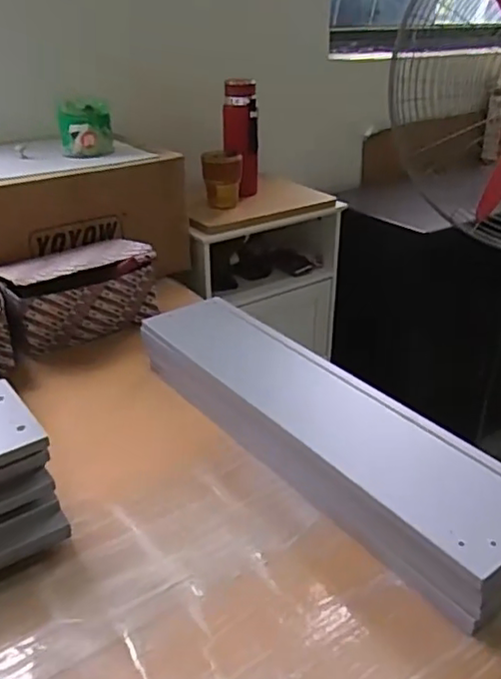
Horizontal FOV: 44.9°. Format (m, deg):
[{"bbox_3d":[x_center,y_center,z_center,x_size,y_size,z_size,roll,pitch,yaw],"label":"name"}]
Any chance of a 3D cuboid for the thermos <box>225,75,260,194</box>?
[{"bbox_3d":[-0.020,-0.451,1.374,0.079,0.239,0.089,-2,27,-2],"label":"thermos"}]

